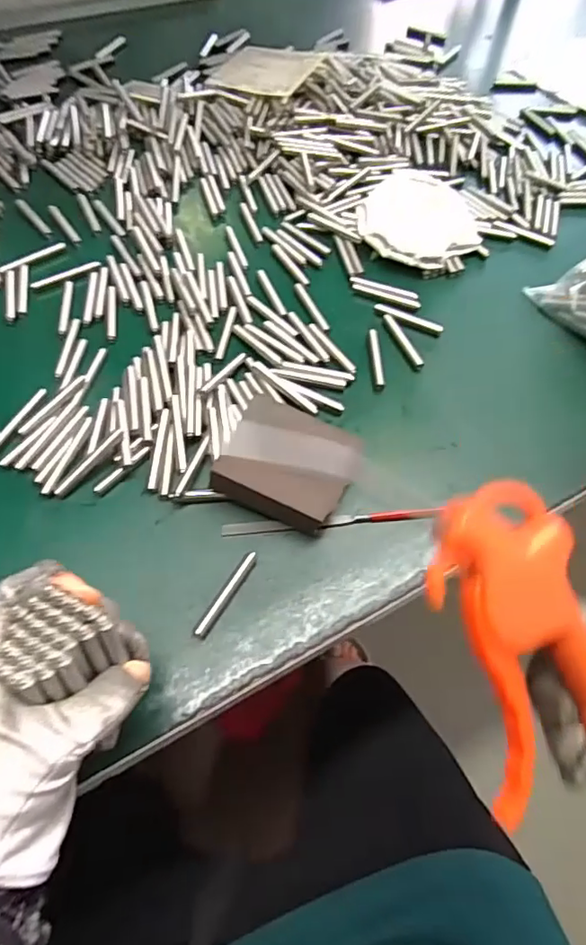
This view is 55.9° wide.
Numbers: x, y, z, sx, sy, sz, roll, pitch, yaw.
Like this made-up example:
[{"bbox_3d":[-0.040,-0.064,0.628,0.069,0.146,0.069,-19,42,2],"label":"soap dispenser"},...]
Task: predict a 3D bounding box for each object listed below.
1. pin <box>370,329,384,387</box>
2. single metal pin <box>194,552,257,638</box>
[{"bbox_3d":[0.065,-0.090,0.430,0.008,0.004,0.058,-1,58,-3],"label":"pin"},{"bbox_3d":[-0.040,0.072,0.329,0.008,0.007,0.059,27,61,14],"label":"single metal pin"}]

